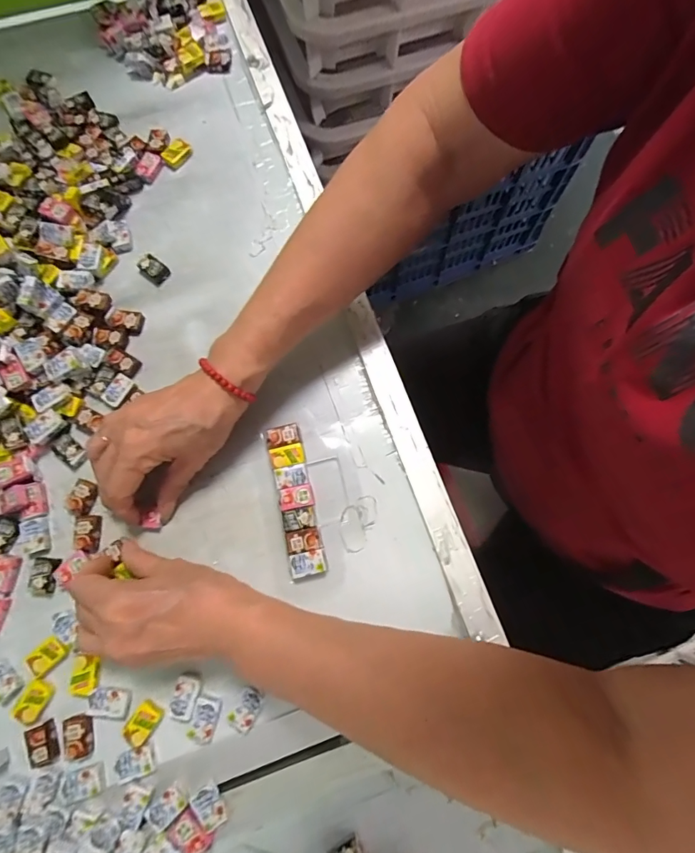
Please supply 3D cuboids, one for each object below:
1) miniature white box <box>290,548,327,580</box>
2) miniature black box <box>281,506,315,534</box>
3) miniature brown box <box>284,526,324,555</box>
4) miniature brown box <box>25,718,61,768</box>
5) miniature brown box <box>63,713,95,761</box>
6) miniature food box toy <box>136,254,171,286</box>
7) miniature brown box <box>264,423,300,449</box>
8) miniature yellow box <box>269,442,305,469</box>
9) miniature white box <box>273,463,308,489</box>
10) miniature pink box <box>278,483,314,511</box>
[{"bbox_3d":[-0.030,0.102,0.323,0.025,0.006,0.017,-14,77,-4],"label":"miniature white box"},{"bbox_3d":[-0.037,0.071,0.332,0.025,0.008,0.016,-11,77,-4],"label":"miniature black box"},{"bbox_3d":[-0.033,0.086,0.328,0.026,0.006,0.017,-13,77,-4],"label":"miniature brown box"},{"bbox_3d":[-0.210,0.218,0.297,0.019,0.004,0.027,-17,78,-5],"label":"miniature brown box"},{"bbox_3d":[-0.185,0.214,0.297,0.019,0.004,0.028,-9,77,-3],"label":"miniature brown box"},{"bbox_3d":[-0.172,-0.139,0.385,0.027,0.008,0.019,41,79,8],"label":"miniature food box toy"},{"bbox_3d":[-0.052,0.008,0.347,0.026,0.009,0.016,-13,77,-4],"label":"miniature brown box"},{"bbox_3d":[-0.047,0.024,0.344,0.025,0.008,0.016,-13,77,-4],"label":"miniature yellow box"},{"bbox_3d":[-0.044,0.039,0.340,0.024,0.009,0.016,-12,77,-4],"label":"miniature white box"},{"bbox_3d":[-0.040,0.055,0.336,0.026,0.008,0.017,-13,77,-4],"label":"miniature pink box"}]

